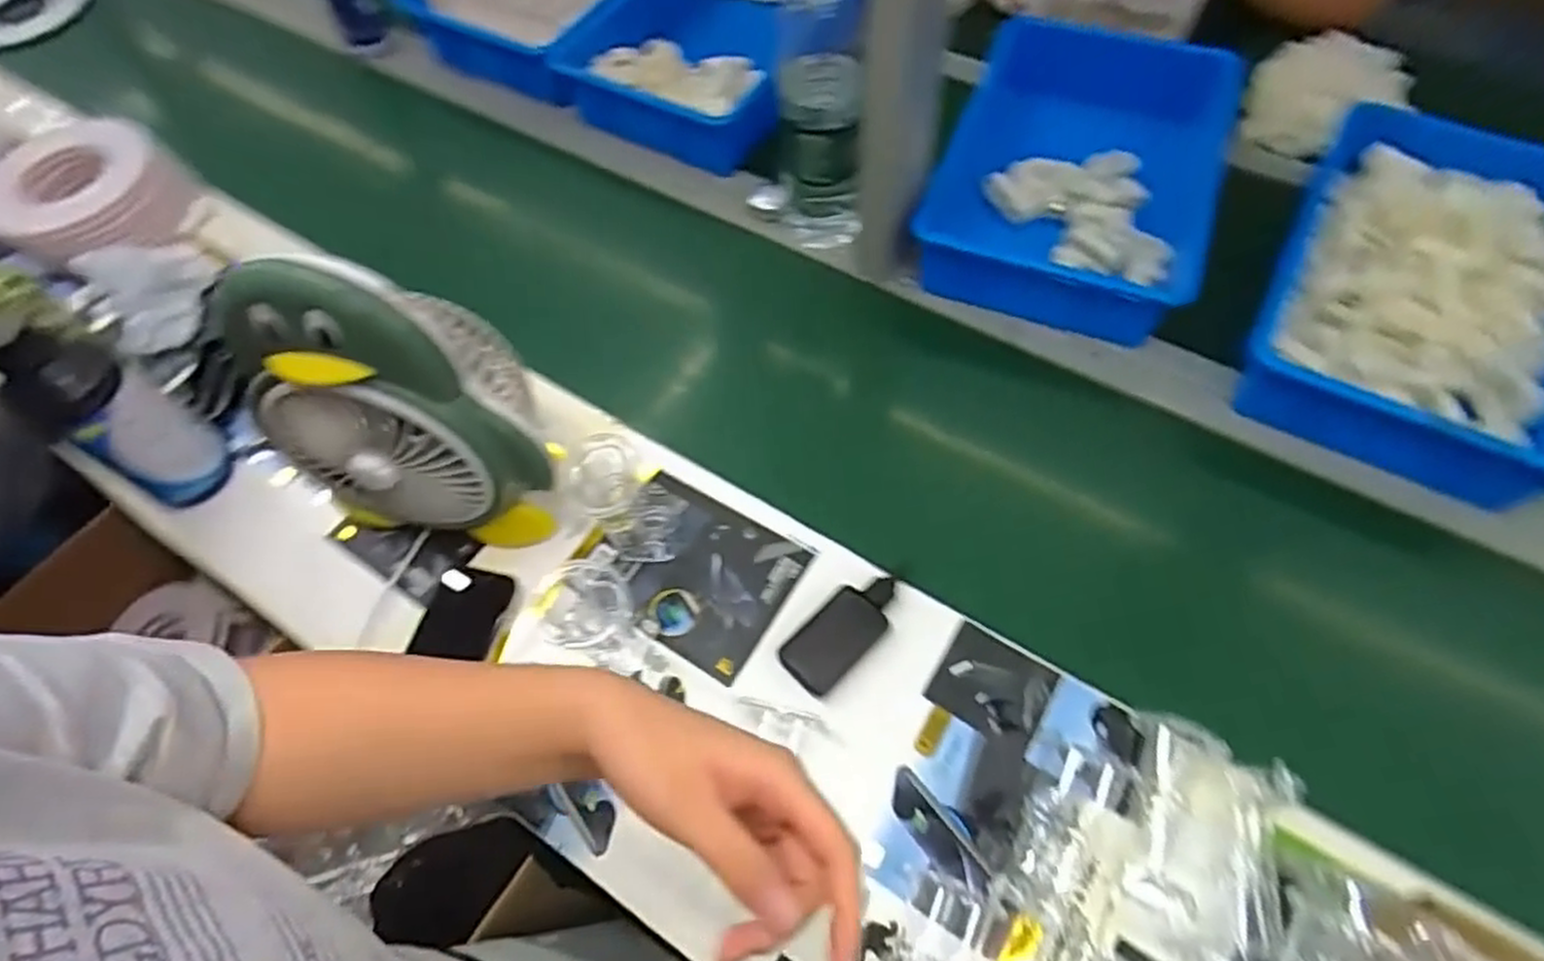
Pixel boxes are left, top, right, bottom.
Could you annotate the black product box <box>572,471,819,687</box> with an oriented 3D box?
[{"bbox_3d":[-0.075,0.080,0.710,0.189,0.019,0.142,30,67,18],"label":"black product box"}]

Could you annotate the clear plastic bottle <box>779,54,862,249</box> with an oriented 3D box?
[{"bbox_3d":[0.053,-0.360,0.832,0.084,0.172,0.093,-2,61,3],"label":"clear plastic bottle"}]

